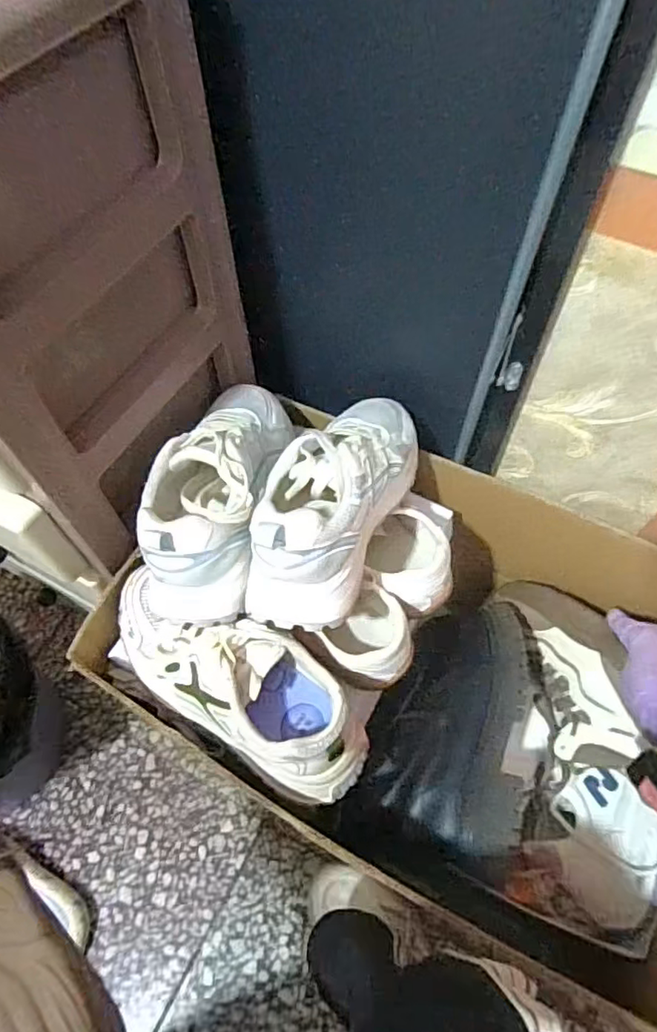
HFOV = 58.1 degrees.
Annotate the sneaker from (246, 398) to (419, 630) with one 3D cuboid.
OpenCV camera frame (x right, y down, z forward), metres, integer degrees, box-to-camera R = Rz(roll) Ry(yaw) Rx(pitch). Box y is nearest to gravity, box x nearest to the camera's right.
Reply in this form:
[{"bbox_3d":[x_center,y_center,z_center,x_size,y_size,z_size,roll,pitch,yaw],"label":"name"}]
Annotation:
[{"bbox_3d":[0.010,-0.026,0.489,0.090,0.090,0.243,19,49,12],"label":"sneaker"}]

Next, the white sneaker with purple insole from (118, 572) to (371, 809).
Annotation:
[{"bbox_3d":[-0.082,0.130,0.483,0.250,0.093,0.087,30,64,18],"label":"white sneaker with purple insole"}]

